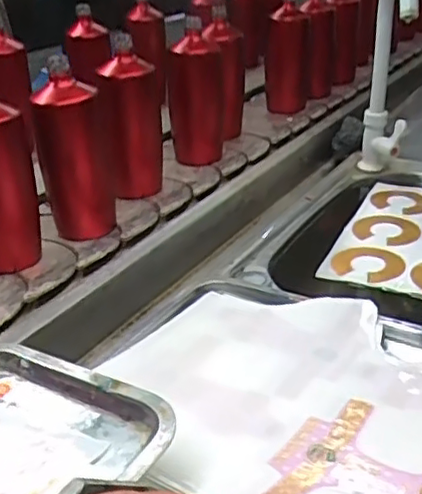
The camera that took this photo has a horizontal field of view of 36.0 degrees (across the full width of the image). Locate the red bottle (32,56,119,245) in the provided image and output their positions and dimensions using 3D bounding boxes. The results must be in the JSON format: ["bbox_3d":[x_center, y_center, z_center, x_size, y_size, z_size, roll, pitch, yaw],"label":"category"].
[{"bbox_3d":[-0.162,-0.119,0.775,0.079,0.190,0.074,-5,31,-12],"label":"red bottle"}]

